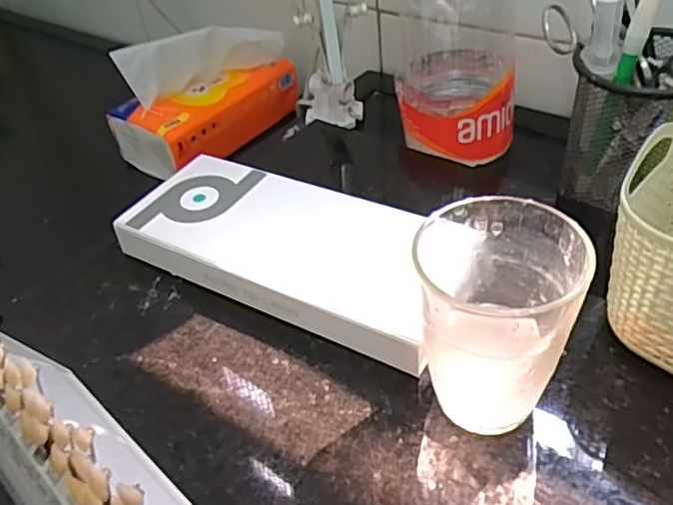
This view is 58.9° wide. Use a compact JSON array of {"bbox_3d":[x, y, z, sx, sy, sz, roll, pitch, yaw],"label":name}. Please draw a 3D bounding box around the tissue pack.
[{"bbox_3d":[-0.130,-0.164,0.596,0.092,0.105,0.175,24,50,31],"label":"tissue pack"}]

